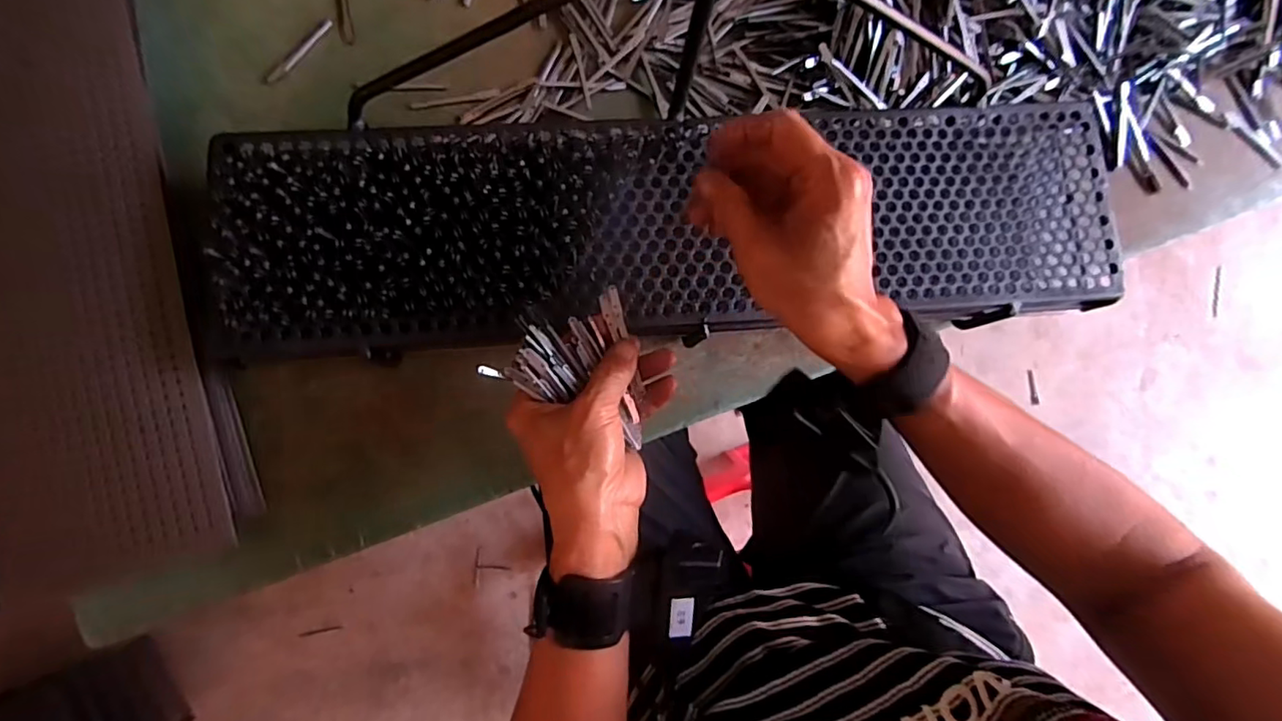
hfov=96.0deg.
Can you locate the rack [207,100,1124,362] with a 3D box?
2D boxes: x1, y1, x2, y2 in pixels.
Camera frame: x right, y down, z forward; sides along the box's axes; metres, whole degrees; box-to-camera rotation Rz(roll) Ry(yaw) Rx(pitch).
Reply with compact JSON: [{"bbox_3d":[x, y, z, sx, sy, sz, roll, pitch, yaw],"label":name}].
[{"bbox_3d":[0.032,-0.092,0.384,0.582,0.026,0.149,-4,85,-5],"label":"rack"}]

